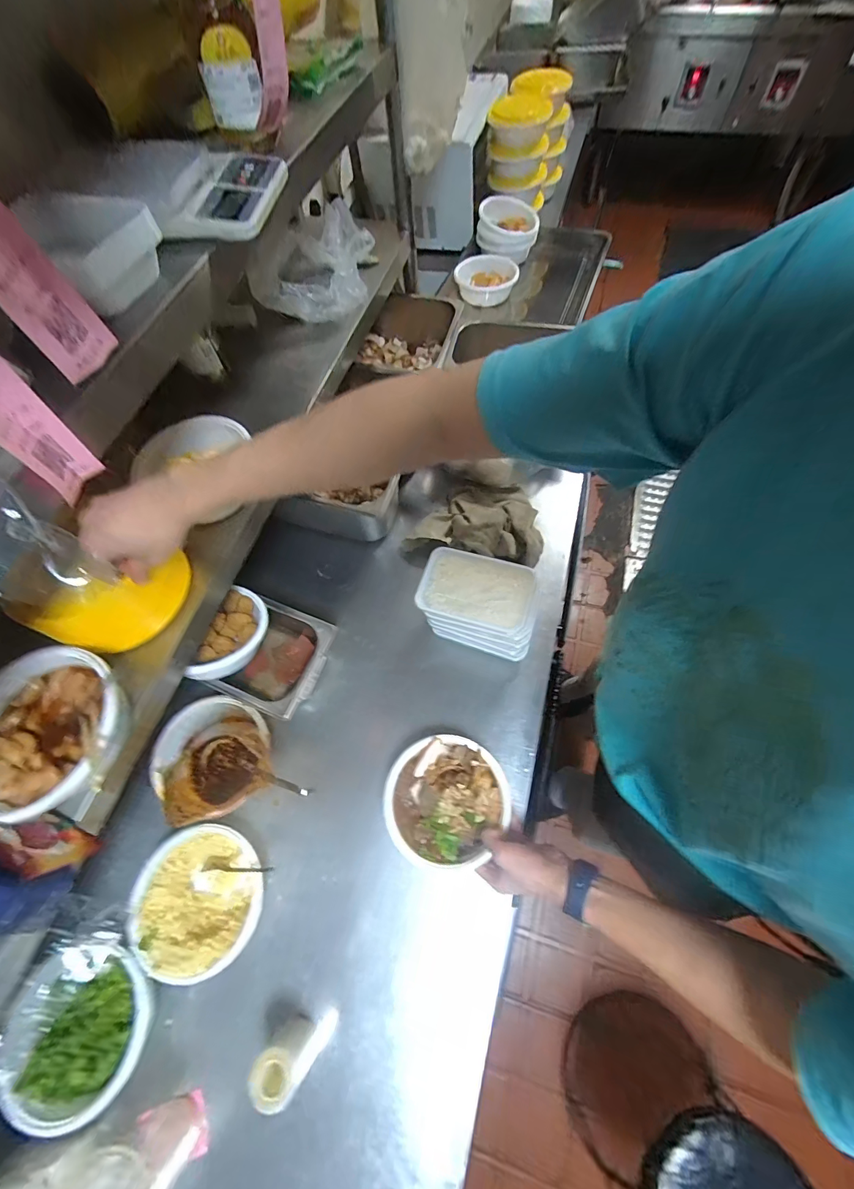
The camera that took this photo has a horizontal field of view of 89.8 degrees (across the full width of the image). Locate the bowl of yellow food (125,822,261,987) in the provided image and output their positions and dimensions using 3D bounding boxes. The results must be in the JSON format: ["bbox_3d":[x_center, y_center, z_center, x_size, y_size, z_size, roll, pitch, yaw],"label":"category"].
[{"bbox_3d":[-0.310,0.415,0.593,0.166,0.057,0.165,-1,63,2],"label":"bowl of yellow food"}]

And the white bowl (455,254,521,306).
[{"bbox_3d":[0.155,-0.849,1.151,0.157,0.075,0.156,-2,65,4],"label":"white bowl"}]

